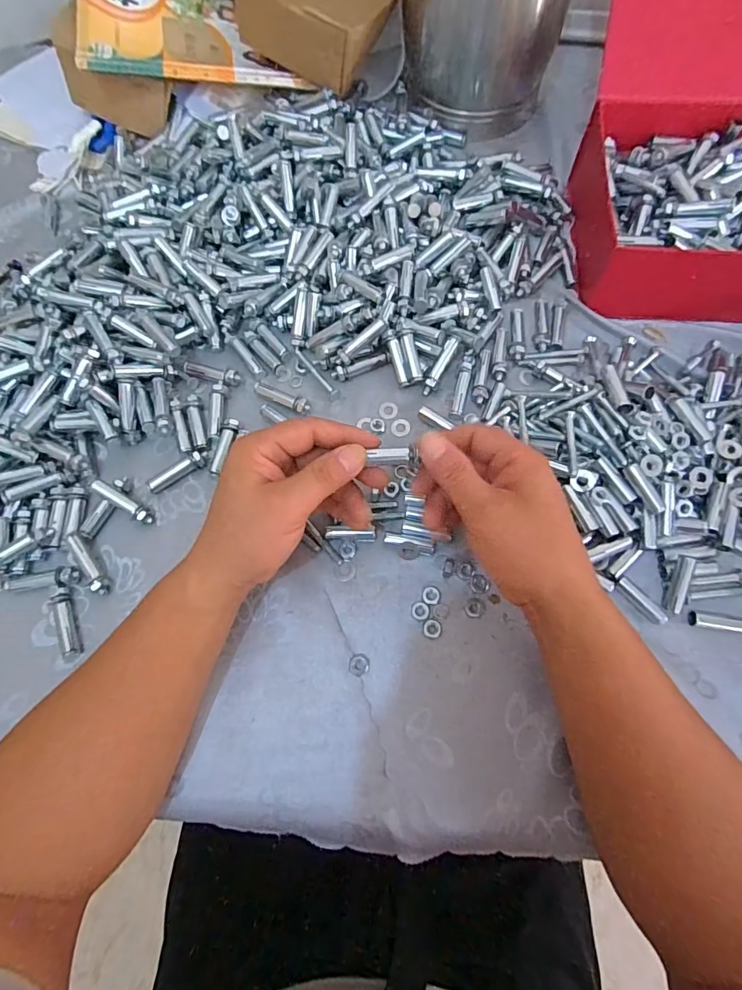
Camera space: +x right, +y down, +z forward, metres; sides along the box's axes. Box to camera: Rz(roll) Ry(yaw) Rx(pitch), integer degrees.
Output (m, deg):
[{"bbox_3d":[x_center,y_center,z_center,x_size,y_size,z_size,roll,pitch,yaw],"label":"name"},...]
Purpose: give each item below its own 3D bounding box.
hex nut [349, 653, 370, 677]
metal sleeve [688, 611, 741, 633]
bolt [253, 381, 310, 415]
[{"bbox_3d":[-0.008,0.121,0.337,0.014,0.004,0.016,7,70,5],"label":"hex nut"},{"bbox_3d":[0.254,0.091,0.338,0.049,0.012,0.011,7,70,5],"label":"metal sleeve"},{"bbox_3d":[-0.078,-0.087,0.417,0.056,0.017,0.016,27,73,24],"label":"bolt"}]

